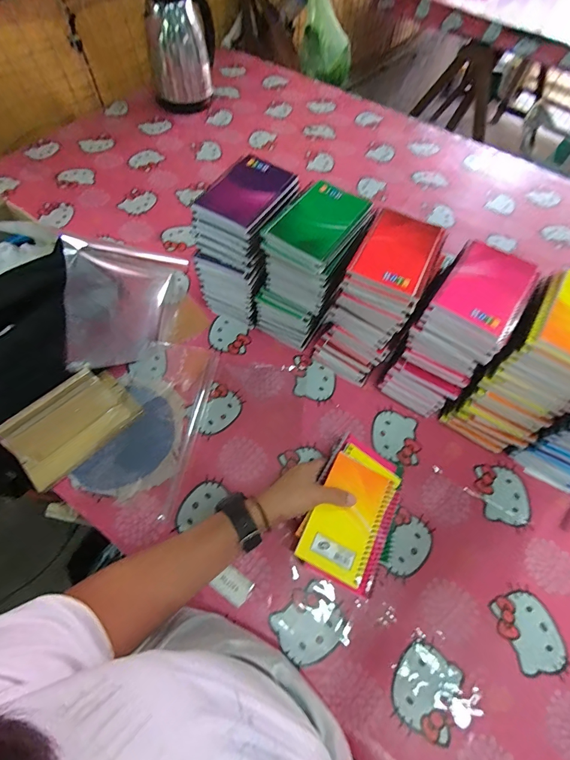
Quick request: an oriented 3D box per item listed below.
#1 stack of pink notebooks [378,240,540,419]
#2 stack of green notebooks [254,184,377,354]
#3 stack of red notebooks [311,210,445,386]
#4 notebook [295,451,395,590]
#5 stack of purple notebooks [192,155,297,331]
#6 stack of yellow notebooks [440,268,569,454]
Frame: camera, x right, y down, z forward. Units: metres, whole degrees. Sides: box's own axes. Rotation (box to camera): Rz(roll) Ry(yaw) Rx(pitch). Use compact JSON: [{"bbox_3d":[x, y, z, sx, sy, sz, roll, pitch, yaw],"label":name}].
[{"bbox_3d":[0.227,-0.055,0.488,0.097,0.211,0.133,33,64,14],"label":"stack of pink notebooks"},{"bbox_3d":[0.032,-0.153,0.529,0.107,0.215,0.131,25,63,10],"label":"stack of green notebooks"},{"bbox_3d":[0.130,-0.107,0.509,0.102,0.212,0.131,31,64,13],"label":"stack of red notebooks"},{"bbox_3d":[0.076,0.165,0.419,0.083,0.006,0.129,30,68,2],"label":"notebook"},{"bbox_3d":[-0.063,-0.201,0.547,0.112,0.218,0.138,20,62,7],"label":"stack of purple notebooks"},{"bbox_3d":[0.321,-0.011,0.468,0.104,0.214,0.145,28,63,11],"label":"stack of yellow notebooks"}]

